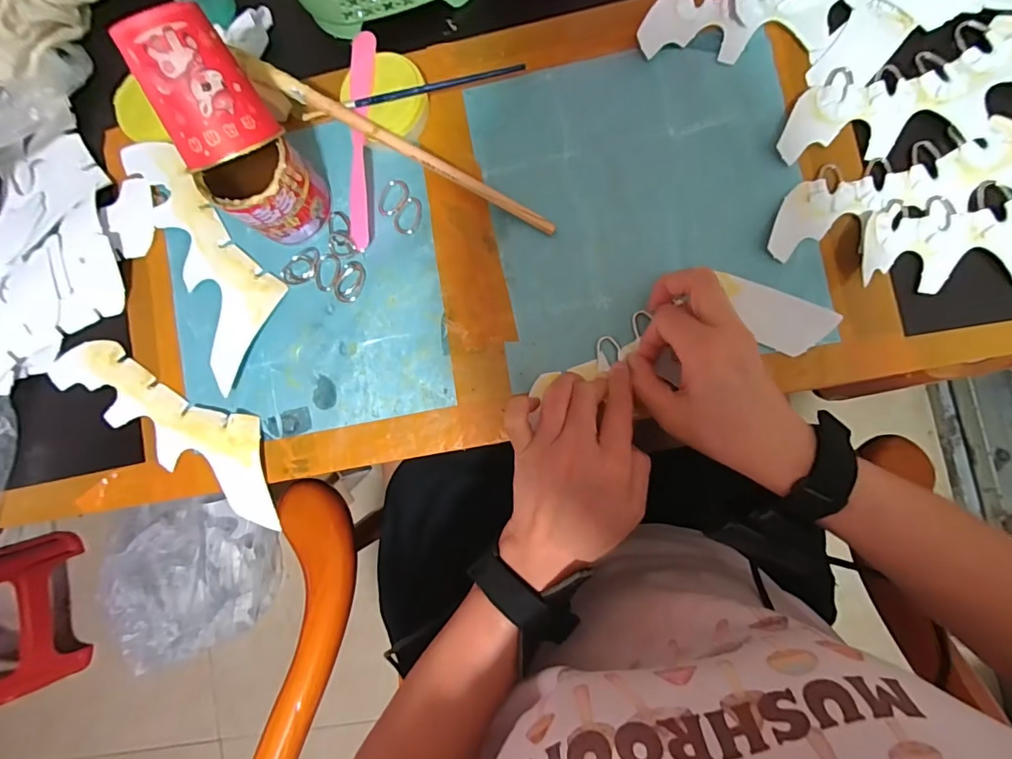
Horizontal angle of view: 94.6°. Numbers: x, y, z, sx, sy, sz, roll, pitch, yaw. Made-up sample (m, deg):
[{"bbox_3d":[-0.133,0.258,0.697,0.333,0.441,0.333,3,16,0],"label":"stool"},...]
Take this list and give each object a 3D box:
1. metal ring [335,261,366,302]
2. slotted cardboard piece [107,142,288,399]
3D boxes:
[{"bbox_3d":[-0.122,-0.077,0.367,0.021,0.004,0.033,22,90,5],"label":"metal ring"},{"bbox_3d":[-0.257,-0.101,0.381,0.085,0.015,0.205,-38,86,2],"label":"slotted cardboard piece"}]

